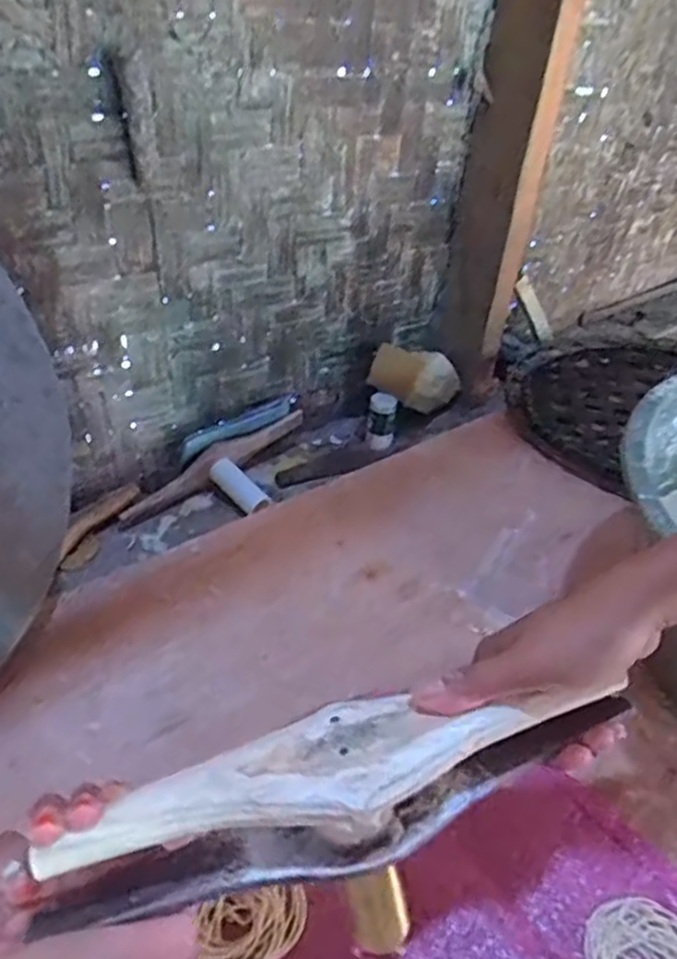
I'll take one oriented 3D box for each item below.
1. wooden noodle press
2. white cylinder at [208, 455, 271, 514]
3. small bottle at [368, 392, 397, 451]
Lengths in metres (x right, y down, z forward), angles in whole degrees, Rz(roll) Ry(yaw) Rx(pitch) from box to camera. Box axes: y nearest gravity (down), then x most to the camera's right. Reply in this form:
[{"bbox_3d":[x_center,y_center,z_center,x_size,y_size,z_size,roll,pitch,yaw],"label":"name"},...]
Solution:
[{"bbox_3d":[0.007,0.184,0.378,0.286,0.144,0.065,-13,40,-8],"label":"wooden noodle press"},{"bbox_3d":[-0.118,0.007,0.856,0.088,0.028,0.026,32,46,33],"label":"white cylinder"},{"bbox_3d":[0.057,-0.077,0.936,0.037,0.068,0.031,9,37,8],"label":"small bottle"}]

